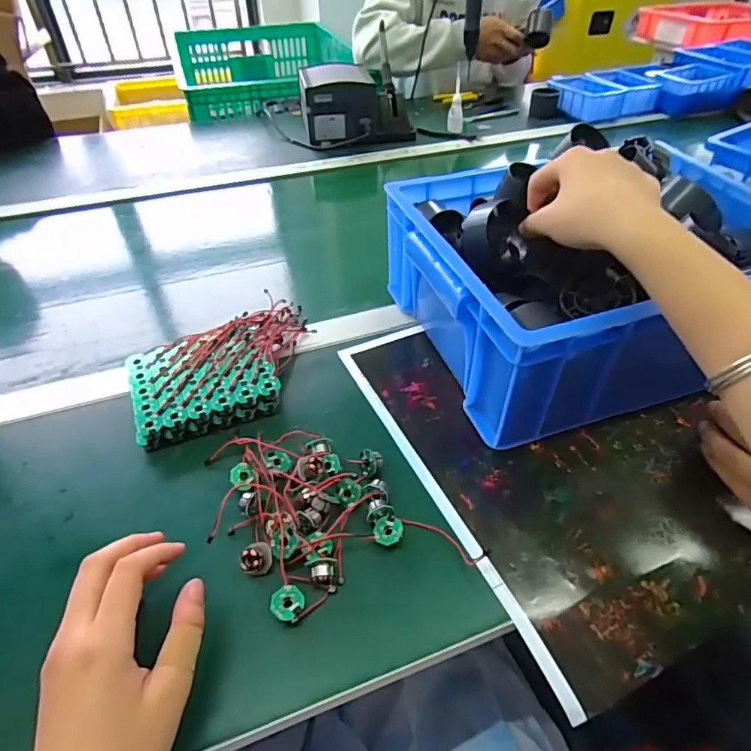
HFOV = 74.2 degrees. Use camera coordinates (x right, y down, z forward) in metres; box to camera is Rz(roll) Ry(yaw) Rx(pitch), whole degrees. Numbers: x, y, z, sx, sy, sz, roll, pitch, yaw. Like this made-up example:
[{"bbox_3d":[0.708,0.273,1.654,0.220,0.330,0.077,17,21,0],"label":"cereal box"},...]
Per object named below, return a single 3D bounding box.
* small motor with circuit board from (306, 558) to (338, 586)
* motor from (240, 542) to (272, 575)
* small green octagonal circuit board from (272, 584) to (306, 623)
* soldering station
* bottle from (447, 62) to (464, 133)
[{"bbox_3d":[-0.036,0.132,0.333,0.019,0.015,0.014,-2,44,2],"label":"small motor with circuit board"},{"bbox_3d":[-0.081,0.125,0.340,0.019,0.015,0.021,3,44,7],"label":"motor"},{"bbox_3d":[-0.056,0.148,0.319,0.020,0.014,0.020,2,44,6],"label":"small green octagonal circuit board"},{"bbox_3d":[-0.063,-0.492,0.911,0.136,0.115,0.105,-4,44,-1],"label":"soldering station"},{"bbox_3d":[0.155,-0.523,0.944,0.031,0.107,0.030,4,44,8],"label":"bottle"}]

